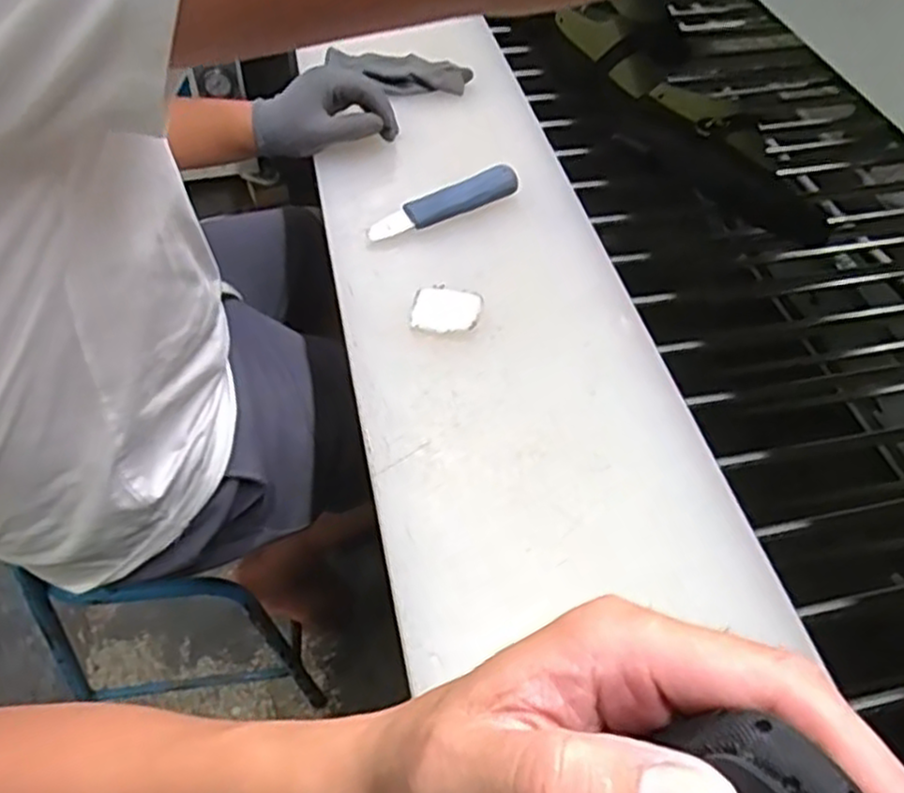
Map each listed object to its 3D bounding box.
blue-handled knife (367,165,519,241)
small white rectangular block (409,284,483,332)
[{"bbox_3d":[-0.007,-0.181,0.699,0.152,0.016,0.029,-24,55,-20],"label":"blue-handled knife"},{"bbox_3d":[-0.004,-0.073,0.622,0.056,0.005,0.050,5,51,3],"label":"small white rectangular block"}]

